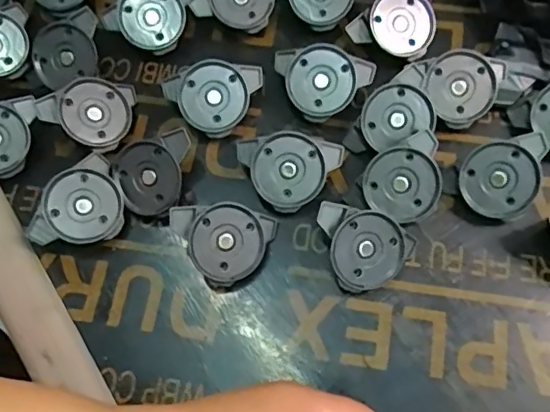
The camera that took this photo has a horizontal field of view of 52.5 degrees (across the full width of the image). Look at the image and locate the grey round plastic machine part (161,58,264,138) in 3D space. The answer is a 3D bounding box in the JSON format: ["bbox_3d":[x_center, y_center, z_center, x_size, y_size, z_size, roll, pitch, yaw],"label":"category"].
[{"bbox_3d":[-0.035,-0.067,0.344,0.057,0.009,0.044,-24,95,-1],"label":"grey round plastic machine part"}]

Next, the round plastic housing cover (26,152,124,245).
[{"bbox_3d":[-0.110,0.004,0.323,0.042,0.027,0.058,38,76,13],"label":"round plastic housing cover"}]

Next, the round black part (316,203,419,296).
[{"bbox_3d":[0.052,0.019,0.309,0.050,0.015,0.050,-1,96,-13],"label":"round black part"}]

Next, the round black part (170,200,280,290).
[{"bbox_3d":[-0.026,0.020,0.312,0.058,0.012,0.044,-7,93,-18],"label":"round black part"}]

